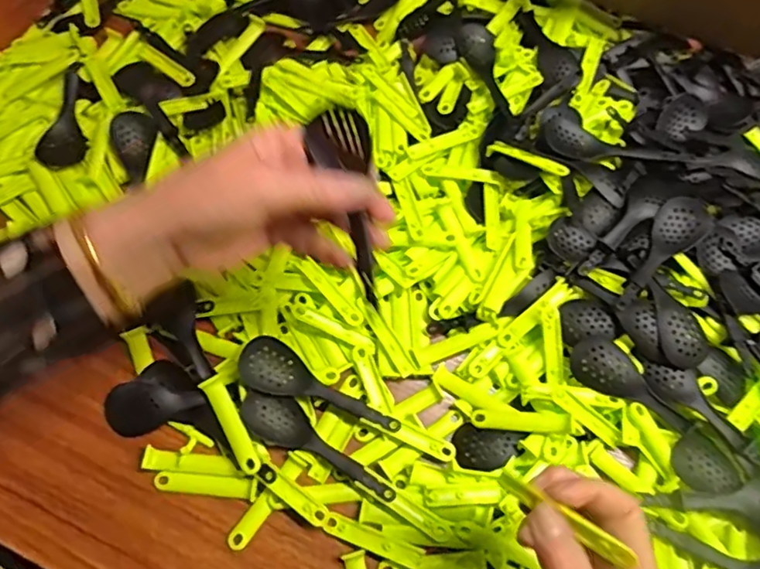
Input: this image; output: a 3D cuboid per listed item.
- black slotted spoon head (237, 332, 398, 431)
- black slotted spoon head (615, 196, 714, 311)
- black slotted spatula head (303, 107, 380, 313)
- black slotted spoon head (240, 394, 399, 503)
[{"bbox_3d":[-0.049,0.087,0.421,0.125,0.026,0.041,33,71,10],"label":"black slotted spoon head"},{"bbox_3d":[0.231,-0.027,0.456,0.039,0.020,0.137,41,73,13],"label":"black slotted spoon head"},{"bbox_3d":[-0.016,-0.045,0.332,0.035,0.010,0.119,-14,96,-7],"label":"black slotted spatula head"},{"bbox_3d":[-0.047,0.122,0.415,0.129,0.013,0.034,29,71,9],"label":"black slotted spoon head"}]

